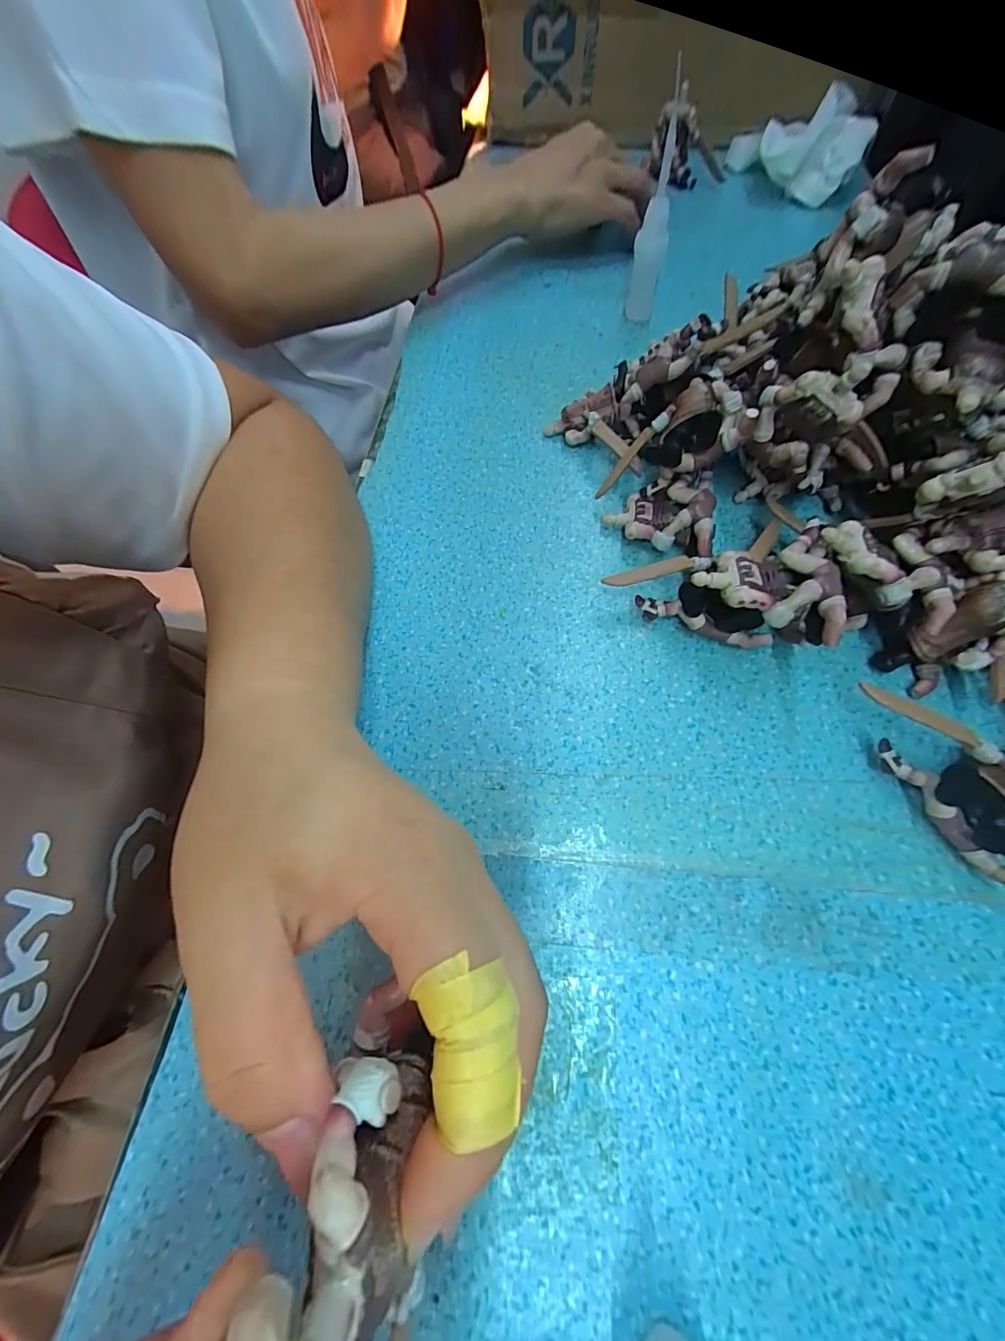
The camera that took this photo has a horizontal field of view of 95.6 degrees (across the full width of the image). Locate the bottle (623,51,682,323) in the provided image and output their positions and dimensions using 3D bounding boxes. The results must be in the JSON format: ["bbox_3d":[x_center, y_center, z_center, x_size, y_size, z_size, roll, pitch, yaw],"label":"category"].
[{"bbox_3d":[0.100,-0.296,0.298,0.020,0.115,0.016,15,66,10],"label":"bottle"}]

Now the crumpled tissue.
[{"bbox_3d":[0.252,-0.452,0.401,0.076,0.049,0.108,-19,65,-6],"label":"crumpled tissue"}]

